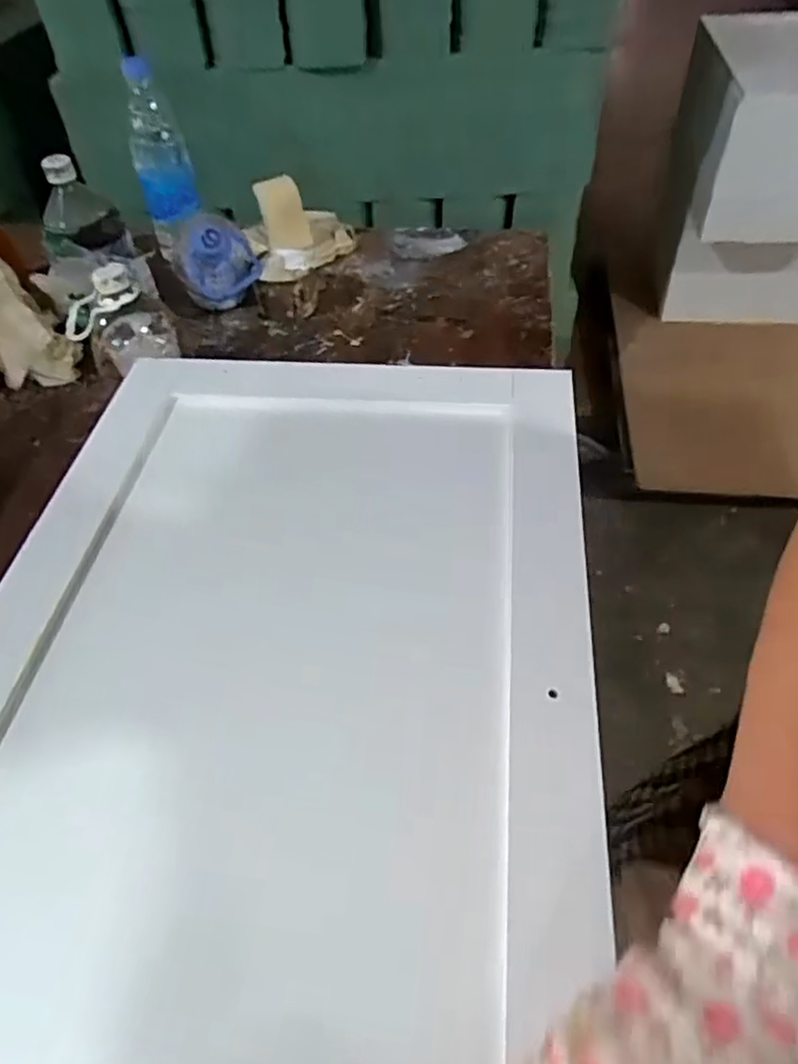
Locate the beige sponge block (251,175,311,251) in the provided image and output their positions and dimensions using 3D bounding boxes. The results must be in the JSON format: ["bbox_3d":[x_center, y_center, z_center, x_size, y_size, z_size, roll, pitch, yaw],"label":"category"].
[{"bbox_3d":[-0.145,-0.396,0.843,0.055,0.099,0.010,-8,63,4],"label":"beige sponge block"}]

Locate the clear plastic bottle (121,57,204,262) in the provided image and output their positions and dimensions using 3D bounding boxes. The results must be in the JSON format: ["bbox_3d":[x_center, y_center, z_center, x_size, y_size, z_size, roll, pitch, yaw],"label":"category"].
[{"bbox_3d":[-0.275,-0.430,0.786,0.064,0.191,0.064,-19,51,-13],"label":"clear plastic bottle"}]

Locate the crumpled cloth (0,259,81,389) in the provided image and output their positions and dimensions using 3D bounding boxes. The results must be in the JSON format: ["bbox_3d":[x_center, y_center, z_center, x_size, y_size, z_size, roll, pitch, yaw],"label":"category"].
[{"bbox_3d":[-0.378,-0.201,0.667,0.076,0.104,0.094,-35,56,-24],"label":"crumpled cloth"}]

